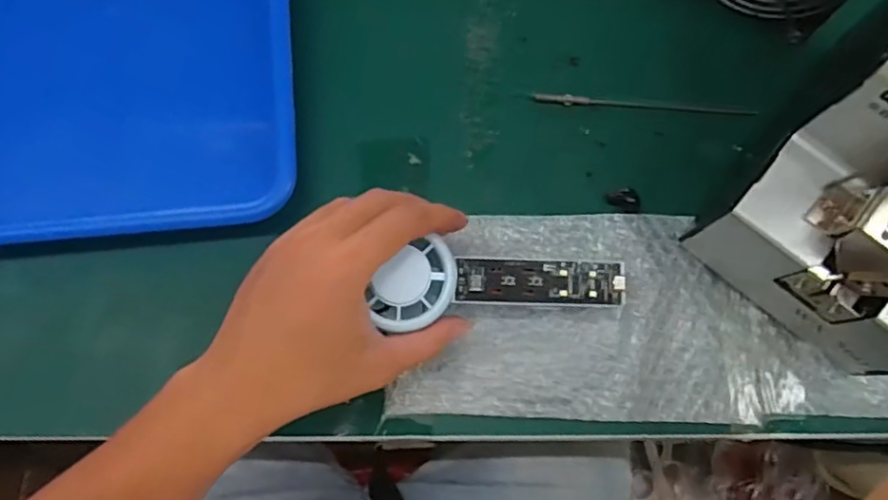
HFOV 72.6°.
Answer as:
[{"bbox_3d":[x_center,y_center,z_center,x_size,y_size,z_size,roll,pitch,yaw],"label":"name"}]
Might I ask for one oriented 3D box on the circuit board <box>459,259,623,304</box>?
[{"bbox_3d":[0.053,0.017,0.331,0.091,0.005,0.023,2,89,-4],"label":"circuit board"}]

